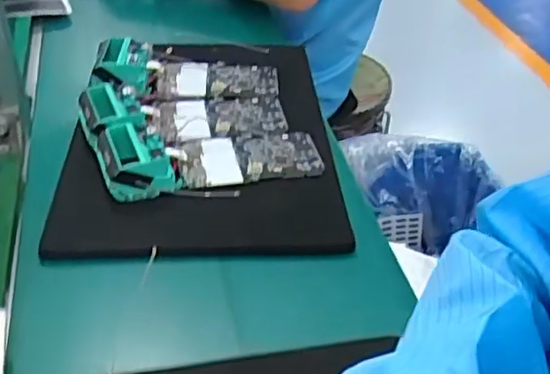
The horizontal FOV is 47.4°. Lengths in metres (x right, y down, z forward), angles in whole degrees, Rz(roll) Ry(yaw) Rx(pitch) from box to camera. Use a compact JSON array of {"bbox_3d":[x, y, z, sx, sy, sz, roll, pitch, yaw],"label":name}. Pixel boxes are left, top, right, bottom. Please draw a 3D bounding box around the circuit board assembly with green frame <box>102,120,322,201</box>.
[{"bbox_3d":[-0.056,-0.032,0.573,0.198,0.044,0.070,-10,40,-13],"label":"circuit board assembly with green frame"}]

